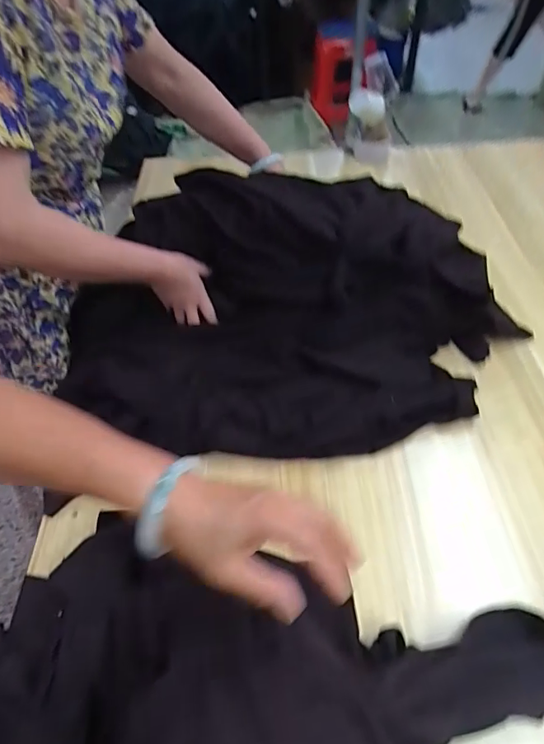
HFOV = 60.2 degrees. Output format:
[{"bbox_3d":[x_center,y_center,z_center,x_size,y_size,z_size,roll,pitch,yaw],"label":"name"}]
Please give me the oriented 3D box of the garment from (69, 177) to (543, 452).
[{"bbox_3d":[0.037,-0.100,0.660,0.577,0.208,0.374,9,51,9],"label":"garment"}]

